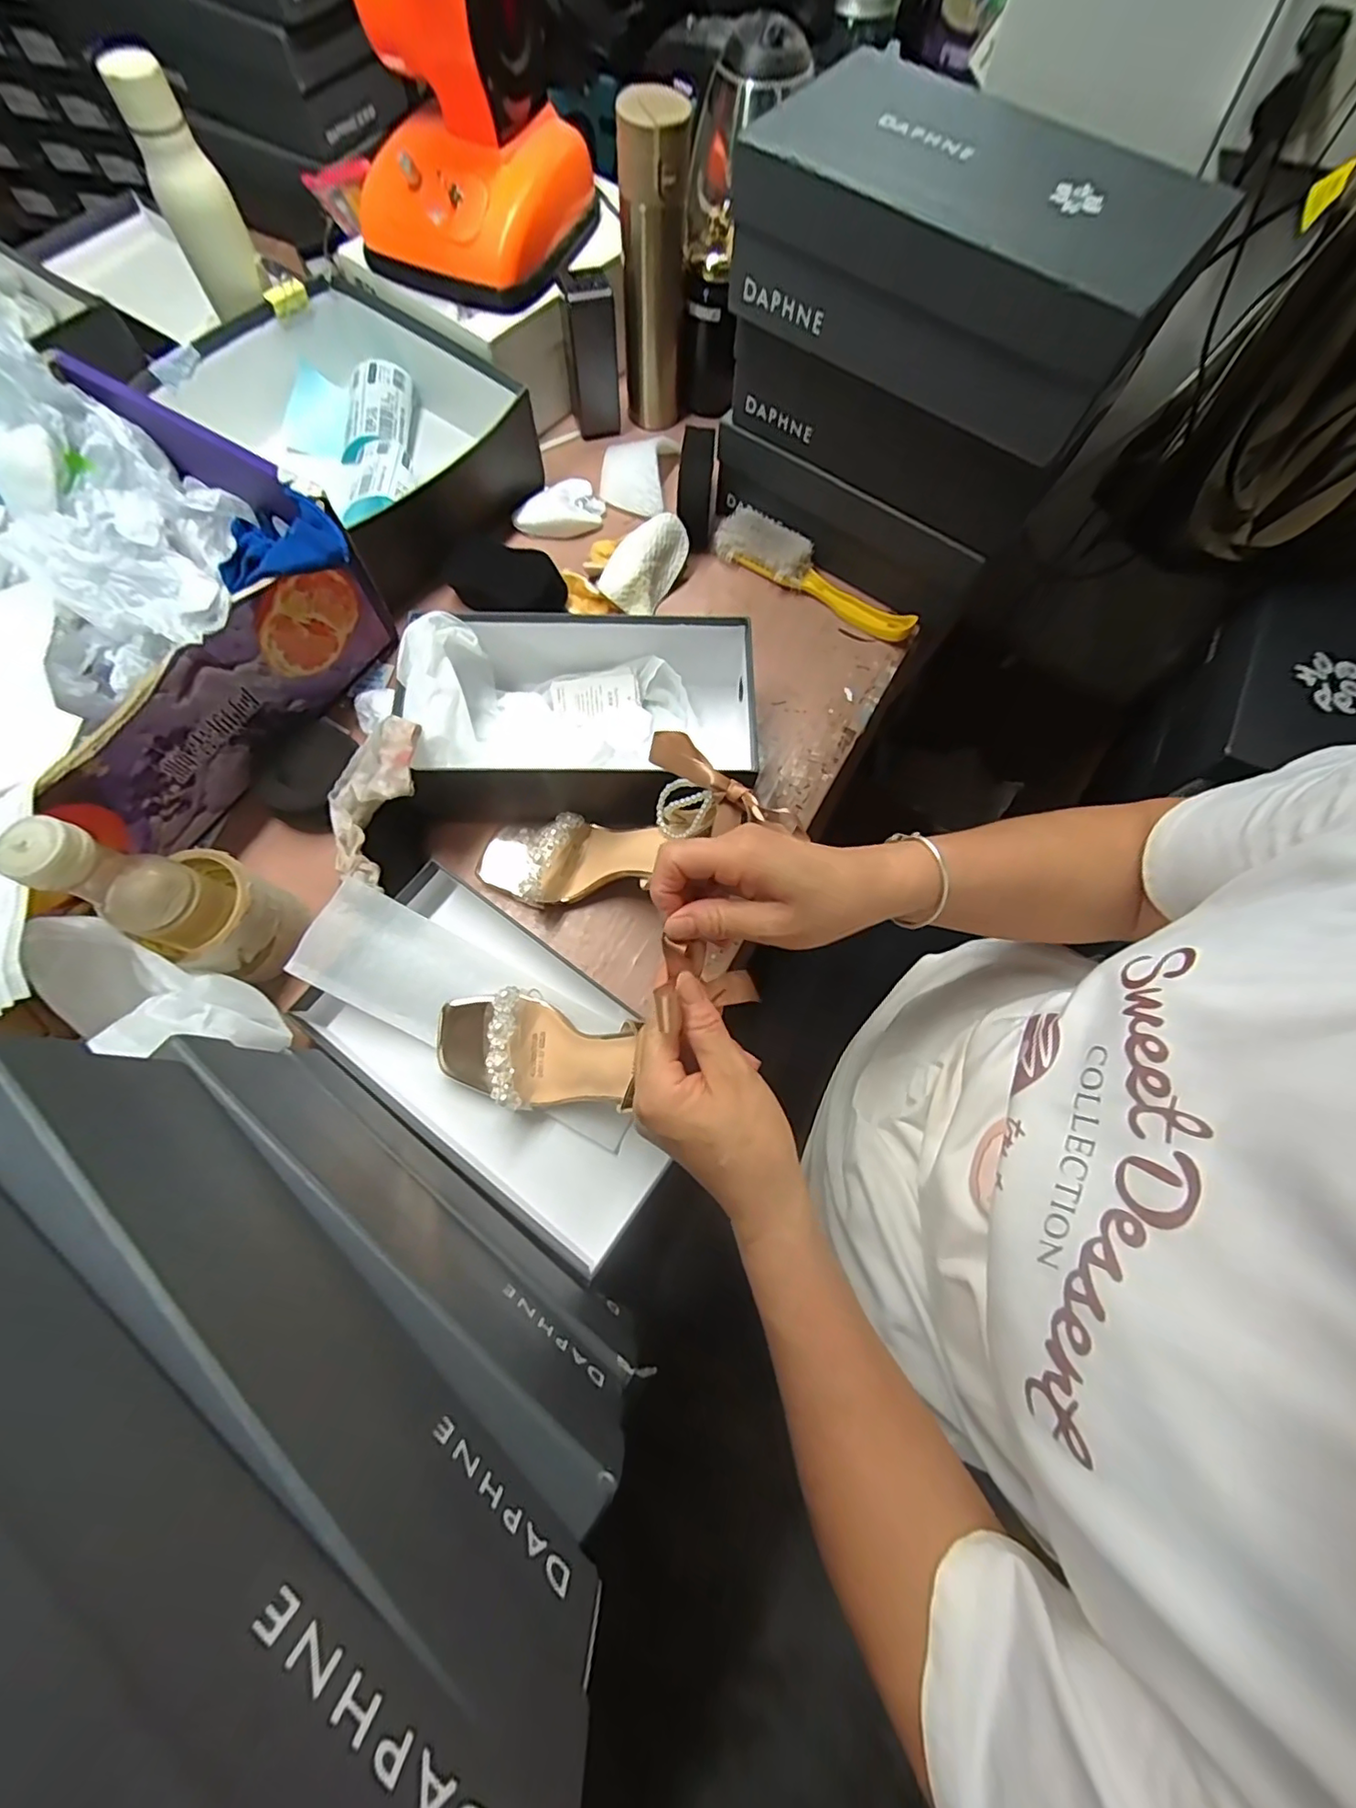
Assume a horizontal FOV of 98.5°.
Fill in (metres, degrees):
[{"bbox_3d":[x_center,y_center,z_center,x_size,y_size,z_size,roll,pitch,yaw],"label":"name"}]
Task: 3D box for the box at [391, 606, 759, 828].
[{"bbox_3d":[-0.082,-0.160,0.518,0.283,0.084,0.166,0,72,-2],"label":"box"}]

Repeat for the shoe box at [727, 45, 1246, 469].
[{"bbox_3d":[0.197,-0.466,0.417,0.291,0.101,0.155,35,74,9],"label":"shoe box"}]

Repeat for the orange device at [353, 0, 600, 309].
[{"bbox_3d":[-0.197,-0.721,0.519,0.174,0.198,0.192,21,72,5],"label":"orange device"}]

